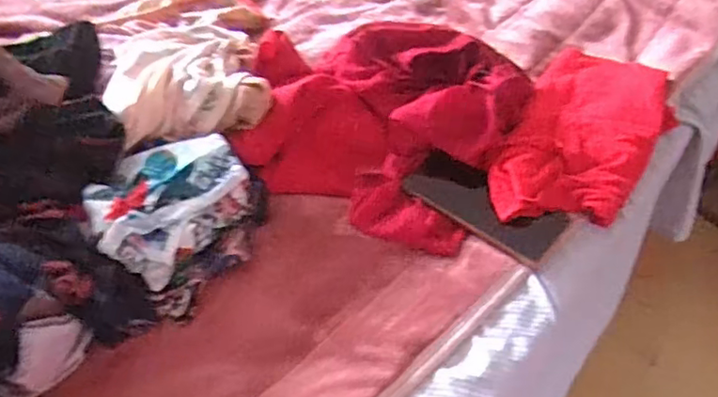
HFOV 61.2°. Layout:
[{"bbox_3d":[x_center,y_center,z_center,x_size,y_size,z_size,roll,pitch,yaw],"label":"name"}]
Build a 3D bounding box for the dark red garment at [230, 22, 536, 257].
[{"bbox_3d":[0.019,-0.099,0.694,0.305,0.067,0.288,18,50,16],"label":"dark red garment"}]

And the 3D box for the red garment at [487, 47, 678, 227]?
[{"bbox_3d":[0.263,-0.082,0.699,0.152,0.039,0.327,23,52,20],"label":"red garment"}]

